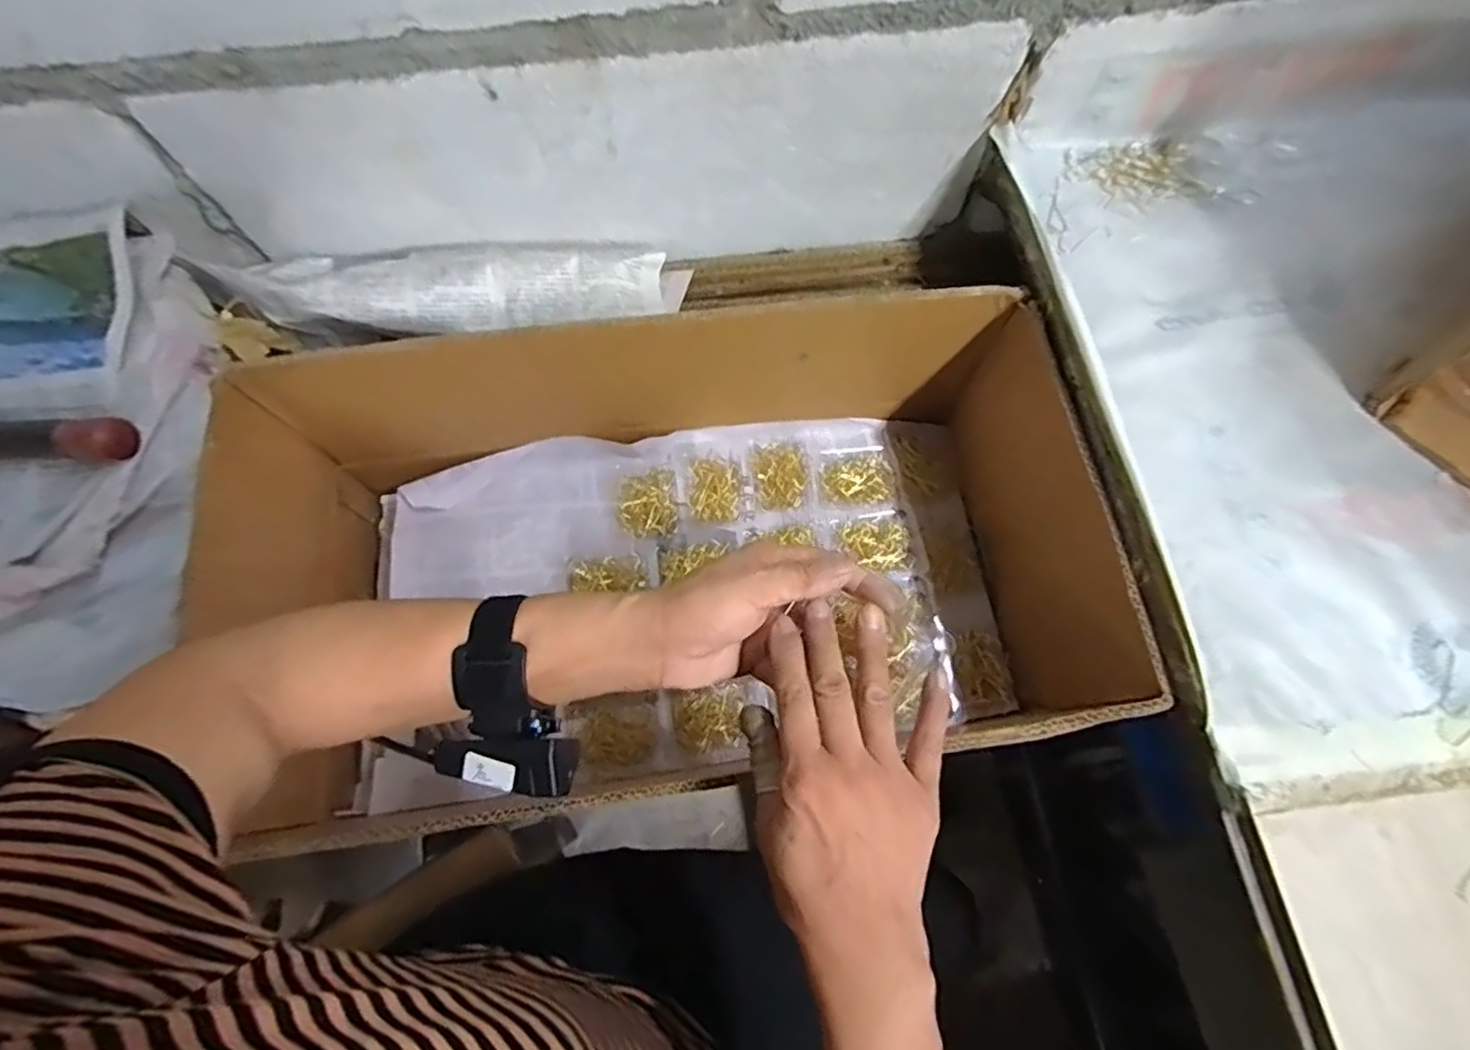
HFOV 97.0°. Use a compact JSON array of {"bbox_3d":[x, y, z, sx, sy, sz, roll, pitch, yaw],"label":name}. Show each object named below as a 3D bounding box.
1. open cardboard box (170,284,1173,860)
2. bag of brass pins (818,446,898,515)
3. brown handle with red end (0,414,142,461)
[{"bbox_3d":[-0.051,0.042,0.538,0.616,0.253,0.318,-8,71,-2],"label":"open cardboard box"},{"bbox_3d":[0.118,-0.045,0.633,0.075,0.009,0.068,-3,71,0],"label":"bag of brass pins"},{"bbox_3d":[-0.464,-0.053,0.415,0.202,0.026,0.028,1,70,16],"label":"brown handle with red end"}]

